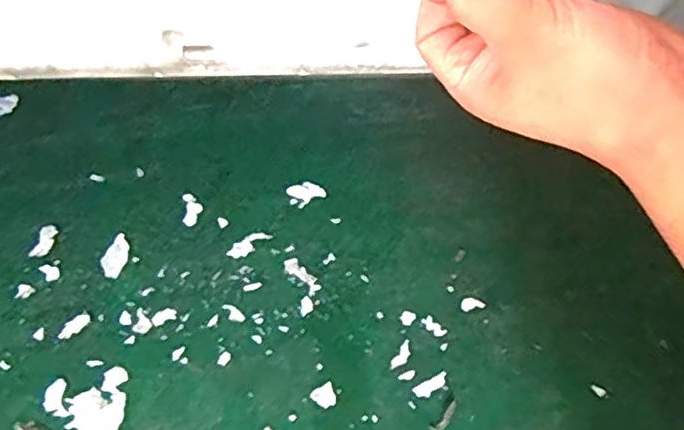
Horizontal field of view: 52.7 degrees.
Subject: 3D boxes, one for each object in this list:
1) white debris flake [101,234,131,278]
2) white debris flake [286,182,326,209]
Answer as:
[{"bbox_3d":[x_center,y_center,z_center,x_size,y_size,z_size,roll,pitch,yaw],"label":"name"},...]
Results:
[{"bbox_3d":[-0.256,0.046,0.783,0.030,0.004,0.056,12,51,11],"label":"white debris flake"},{"bbox_3d":[-0.042,-0.026,0.838,0.045,0.004,0.036,-9,50,-6],"label":"white debris flake"}]

